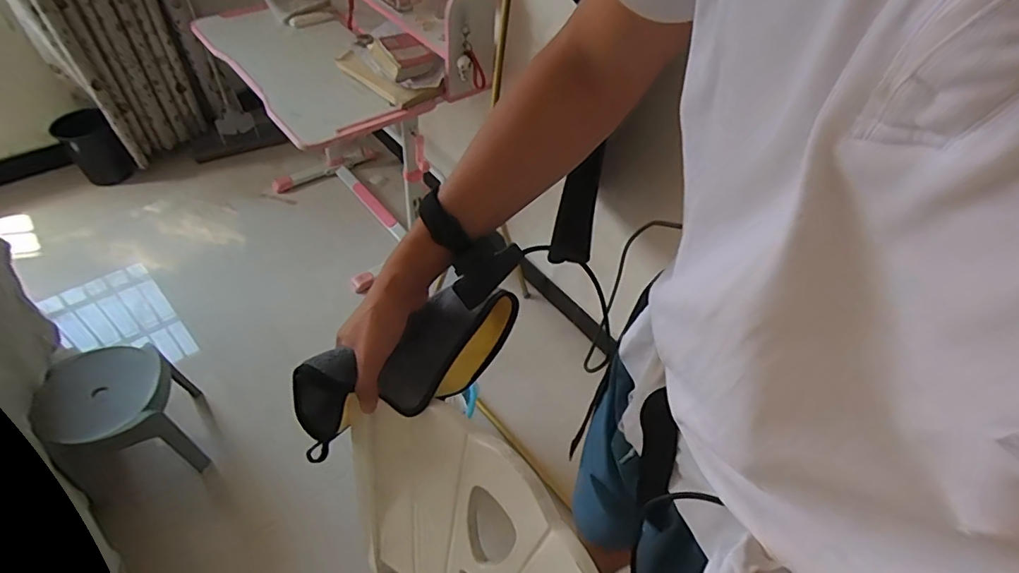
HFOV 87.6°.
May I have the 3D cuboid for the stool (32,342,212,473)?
[{"bbox_3d":[-0.911,0.310,1.272,0.223,0.301,0.262,-17,52,-20],"label":"stool"}]

